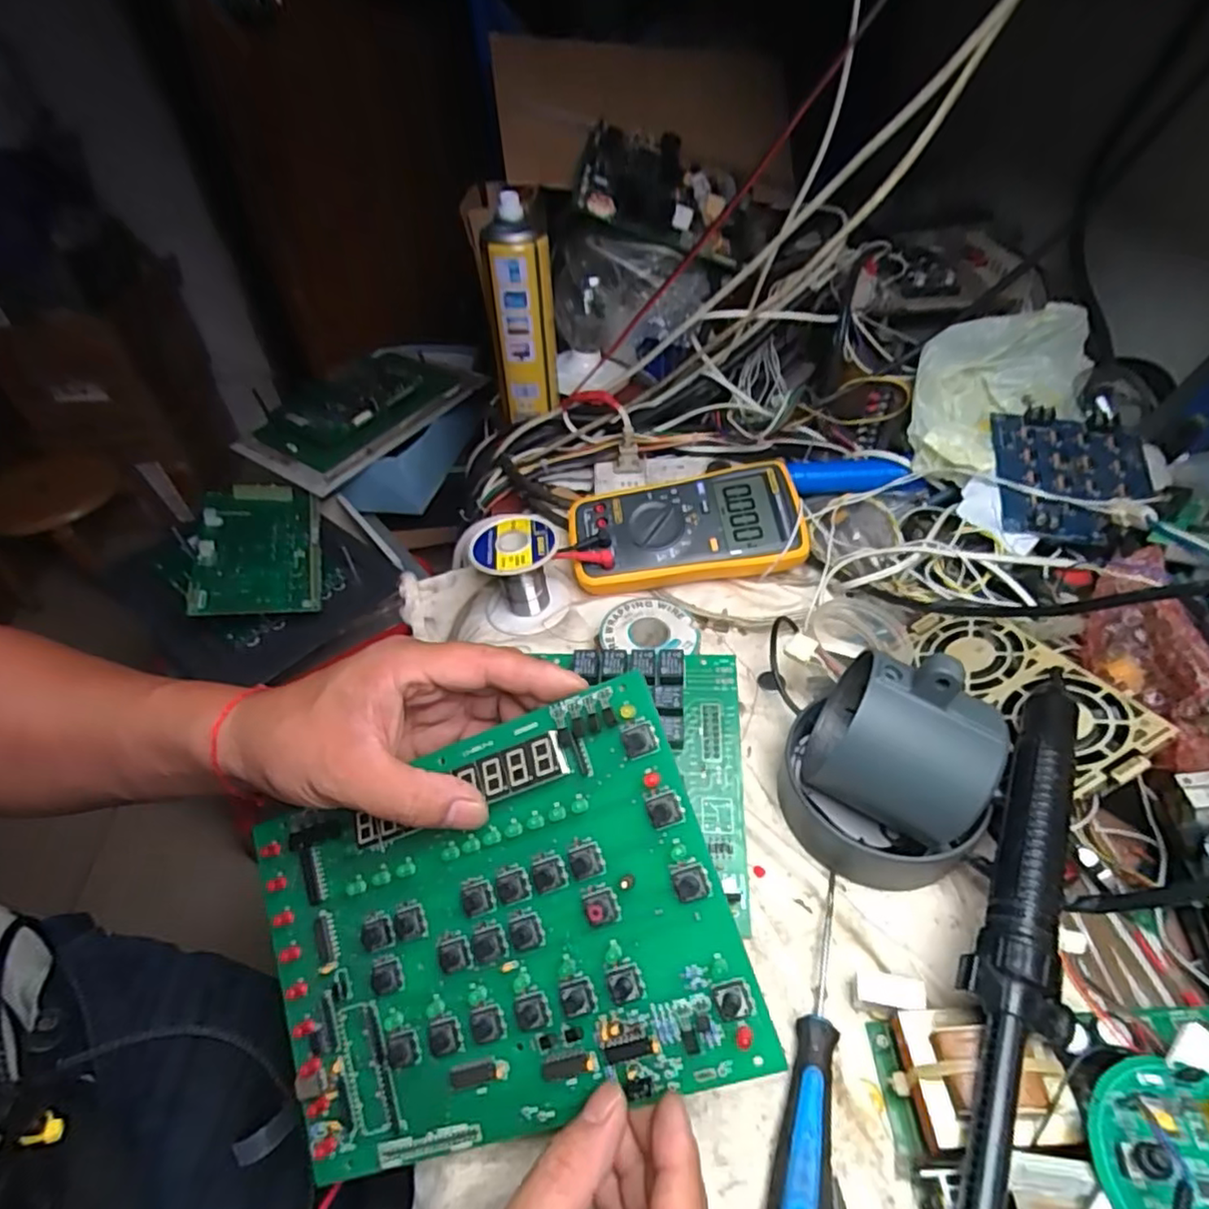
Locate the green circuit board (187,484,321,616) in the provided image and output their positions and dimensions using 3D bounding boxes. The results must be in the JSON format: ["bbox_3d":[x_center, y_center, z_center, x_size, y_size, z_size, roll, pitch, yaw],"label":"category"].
[{"bbox_3d":[-0.377,-0.064,0.699,0.116,0.013,0.203,-3,49,-25],"label":"green circuit board"}]

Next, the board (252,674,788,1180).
[{"bbox_3d":[-0.054,0.142,0.279,0.210,0.010,0.154,-23,75,12],"label":"board"}]

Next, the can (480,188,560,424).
[{"bbox_3d":[-0.085,-0.293,0.650,0.067,0.189,0.077,-9,47,-5],"label":"can"}]

